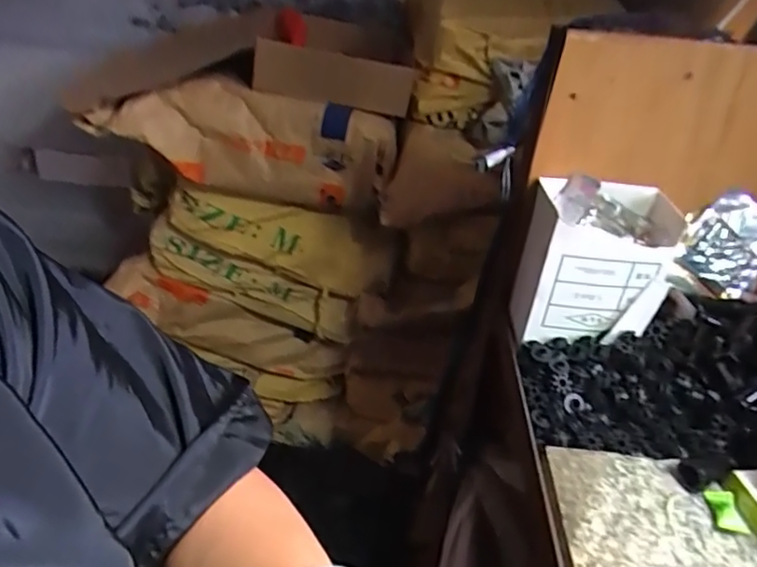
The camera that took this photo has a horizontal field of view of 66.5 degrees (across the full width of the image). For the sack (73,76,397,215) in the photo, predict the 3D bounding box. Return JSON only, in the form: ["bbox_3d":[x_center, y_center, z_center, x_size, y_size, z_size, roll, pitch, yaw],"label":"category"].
[{"bbox_3d":[-0.227,-0.227,0.980,0.493,0.188,0.111,4,32,0],"label":"sack"}]

